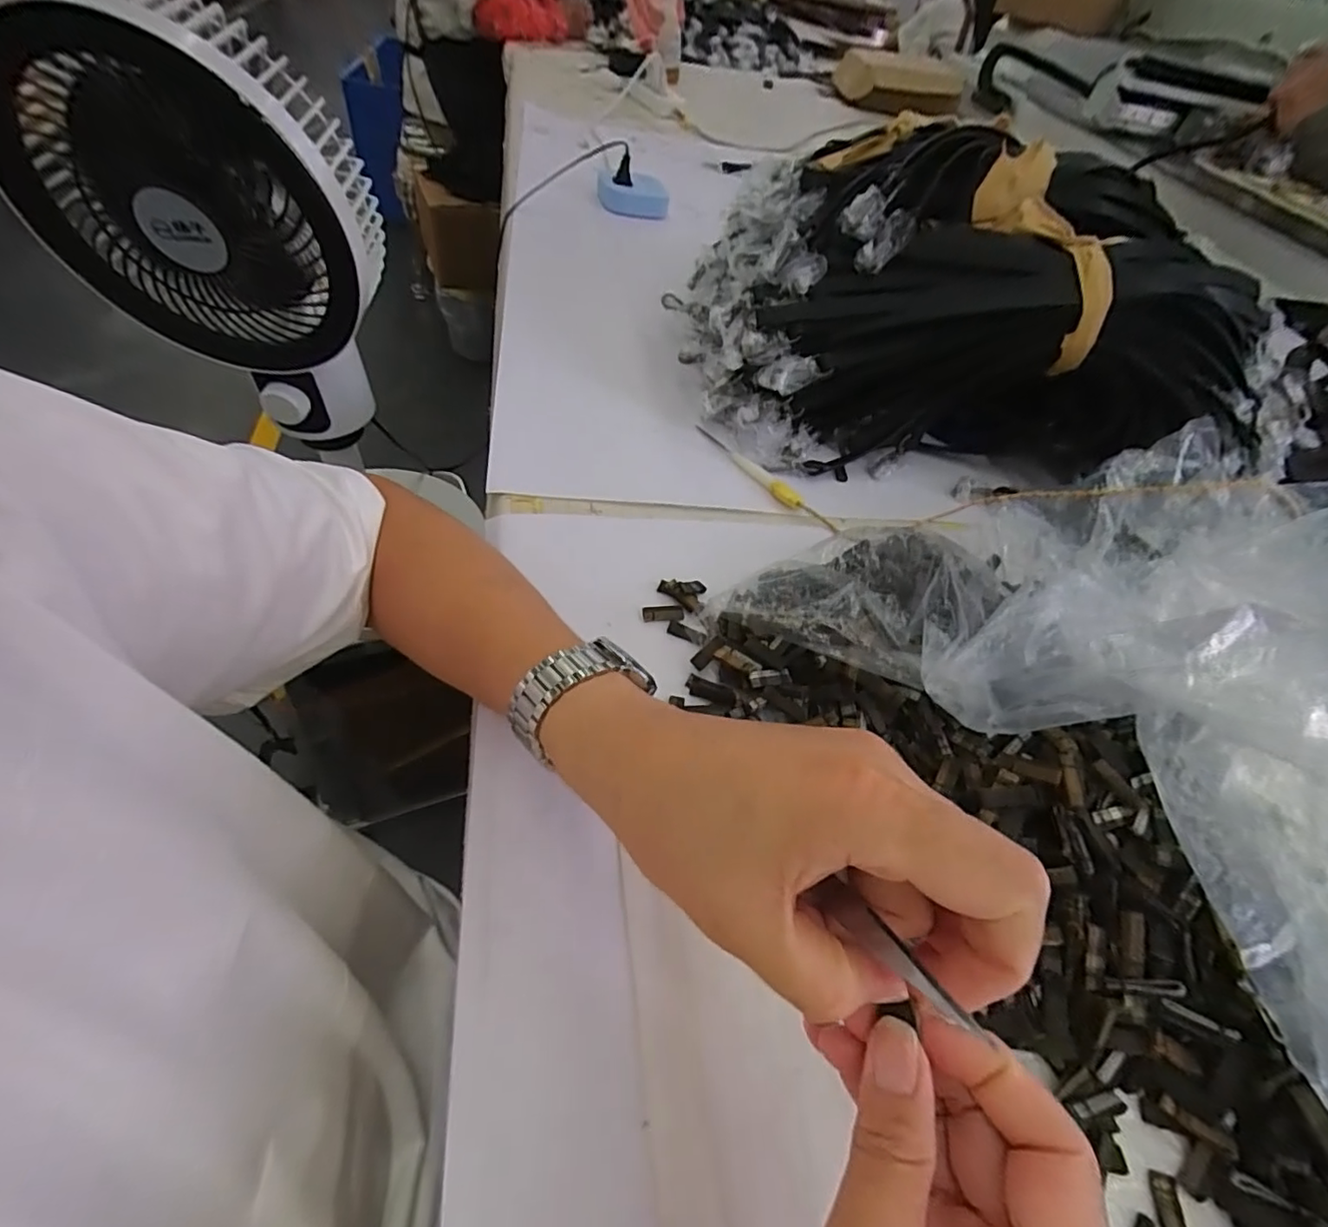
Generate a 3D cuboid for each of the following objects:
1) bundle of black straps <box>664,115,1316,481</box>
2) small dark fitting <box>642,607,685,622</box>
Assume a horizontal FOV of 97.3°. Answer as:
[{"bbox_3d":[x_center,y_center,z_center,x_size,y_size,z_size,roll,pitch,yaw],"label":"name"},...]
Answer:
[{"bbox_3d":[0.292,-0.270,0.548,0.521,0.198,0.267,5,51,-6],"label":"bundle of black straps"},{"bbox_3d":[-0.001,0.000,0.402,0.028,0.006,0.011,2,52,-8],"label":"small dark fitting"}]

